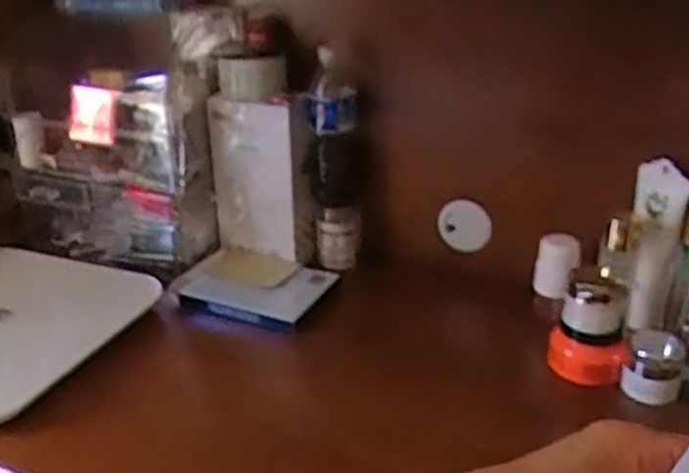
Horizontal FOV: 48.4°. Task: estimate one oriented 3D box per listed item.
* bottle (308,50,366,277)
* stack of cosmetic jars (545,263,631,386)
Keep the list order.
[{"bbox_3d":[-0.010,-0.102,1.072,0.069,0.309,0.085,-1,25,0],"label":"bottle"},{"bbox_3d":[0.287,0.108,0.904,0.087,0.124,0.082,6,26,15],"label":"stack of cosmetic jars"}]

